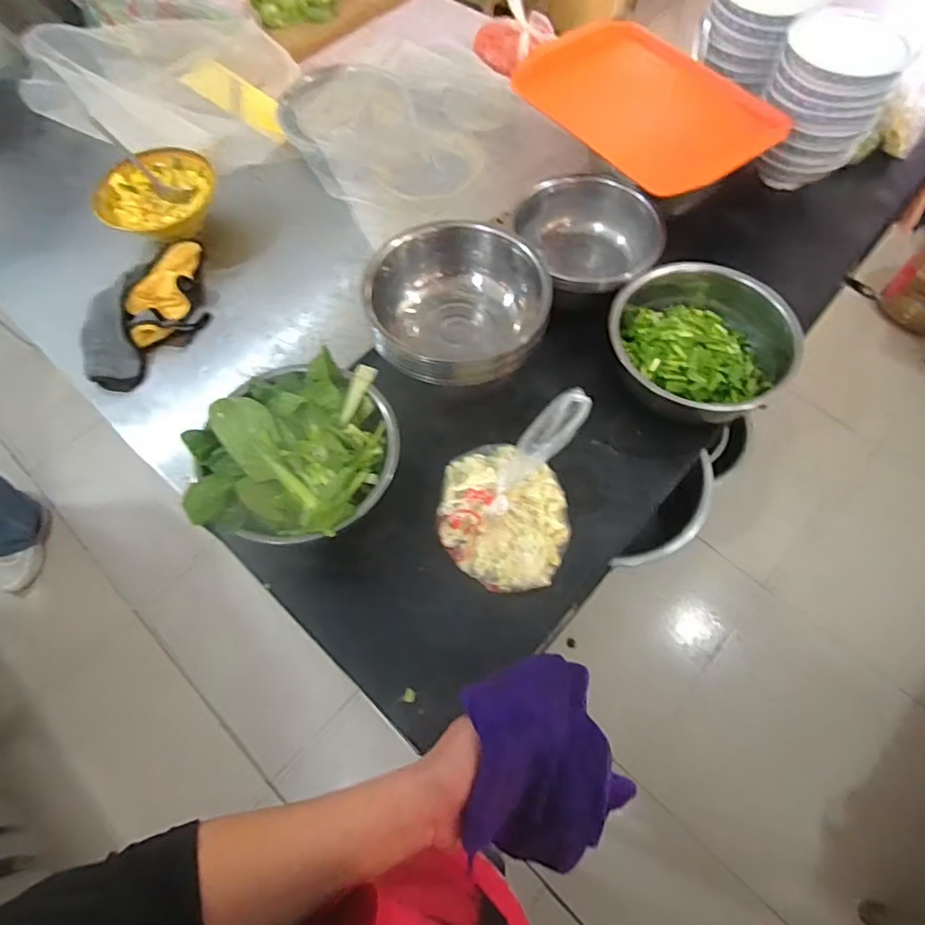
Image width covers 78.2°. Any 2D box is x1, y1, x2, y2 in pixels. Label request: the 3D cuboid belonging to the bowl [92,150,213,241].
[{"bbox_3d":[-0.540,-0.475,1.025,0.171,0.074,0.174,-1,64,2],"label":"bowl"}]

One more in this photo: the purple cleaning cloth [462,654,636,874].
[{"bbox_3d":[0.057,0.229,0.429,0.121,0.094,0.135,-19,65,-8],"label":"purple cleaning cloth"}]

